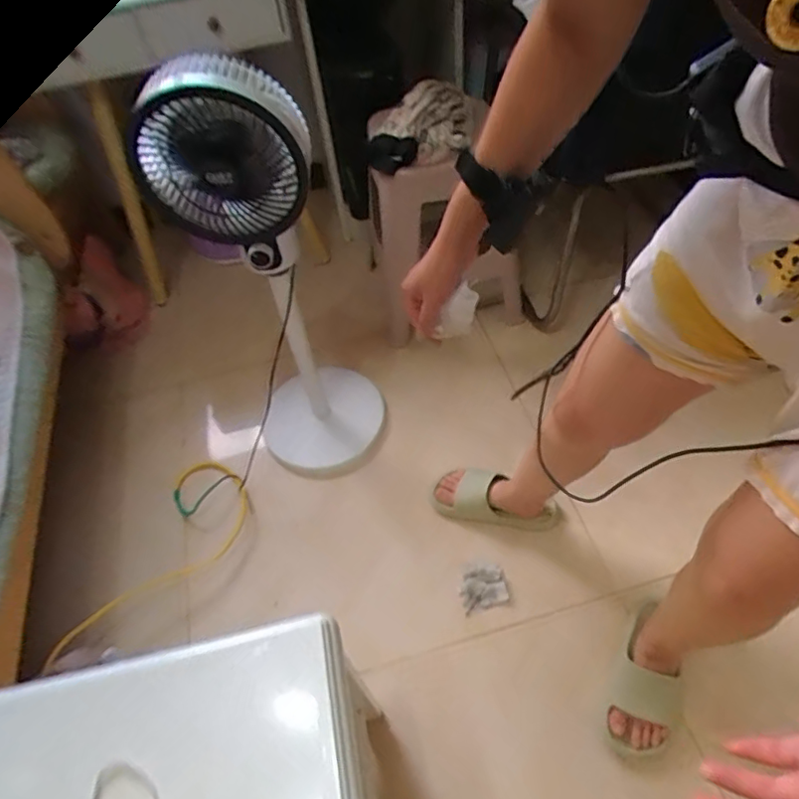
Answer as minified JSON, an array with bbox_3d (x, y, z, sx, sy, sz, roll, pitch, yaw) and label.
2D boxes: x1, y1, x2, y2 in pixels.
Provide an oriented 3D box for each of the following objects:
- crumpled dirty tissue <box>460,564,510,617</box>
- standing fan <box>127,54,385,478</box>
[{"bbox_3d":[0.157,0.351,1.032,0.085,0.014,0.071,-16,54,-6],"label":"crumpled dirty tissue"},{"bbox_3d":[-0.201,-0.144,1.007,0.246,0.835,0.218,-14,54,-5],"label":"standing fan"}]

